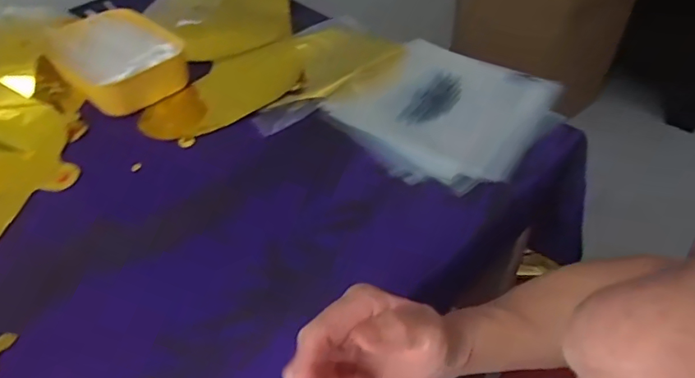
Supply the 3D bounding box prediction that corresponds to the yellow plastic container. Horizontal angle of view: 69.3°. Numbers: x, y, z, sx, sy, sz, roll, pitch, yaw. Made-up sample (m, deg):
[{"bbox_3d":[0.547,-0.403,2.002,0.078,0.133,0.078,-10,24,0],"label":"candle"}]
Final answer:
[{"bbox_3d":[-0.320,-0.177,0.696,0.190,0.055,0.142,33,54,30],"label":"yellow plastic container"}]

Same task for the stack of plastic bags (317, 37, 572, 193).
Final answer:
[{"bbox_3d":[0.119,-0.098,0.637,0.237,0.045,0.239,29,53,27],"label":"stack of plastic bags"}]

